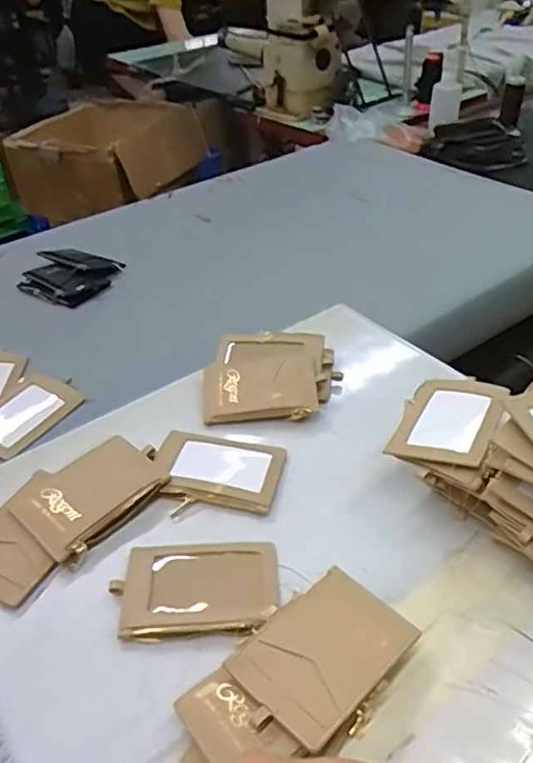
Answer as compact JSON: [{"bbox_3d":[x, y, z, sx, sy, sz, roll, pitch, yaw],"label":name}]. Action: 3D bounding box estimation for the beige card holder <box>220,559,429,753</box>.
[{"bbox_3d":[0.036,0.168,0.384,0.112,0.006,0.075,-29,45,-36],"label":"beige card holder"}]

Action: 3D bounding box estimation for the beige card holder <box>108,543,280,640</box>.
[{"bbox_3d":[-0.050,0.150,0.446,0.116,0.010,0.074,-3,40,-1],"label":"beige card holder"}]

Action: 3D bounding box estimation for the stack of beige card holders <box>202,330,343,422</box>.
[{"bbox_3d":[0.004,-0.008,0.625,0.133,0.026,0.124,-3,40,-1],"label":"stack of beige card holders"}]

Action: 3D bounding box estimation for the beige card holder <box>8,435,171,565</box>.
[{"bbox_3d":[-0.141,0.092,0.505,0.077,0.022,0.114,29,49,31],"label":"beige card holder"}]

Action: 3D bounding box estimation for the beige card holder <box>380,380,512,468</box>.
[{"bbox_3d":[0.153,0.028,0.506,0.078,0.013,0.108,8,39,27],"label":"beige card holder"}]

